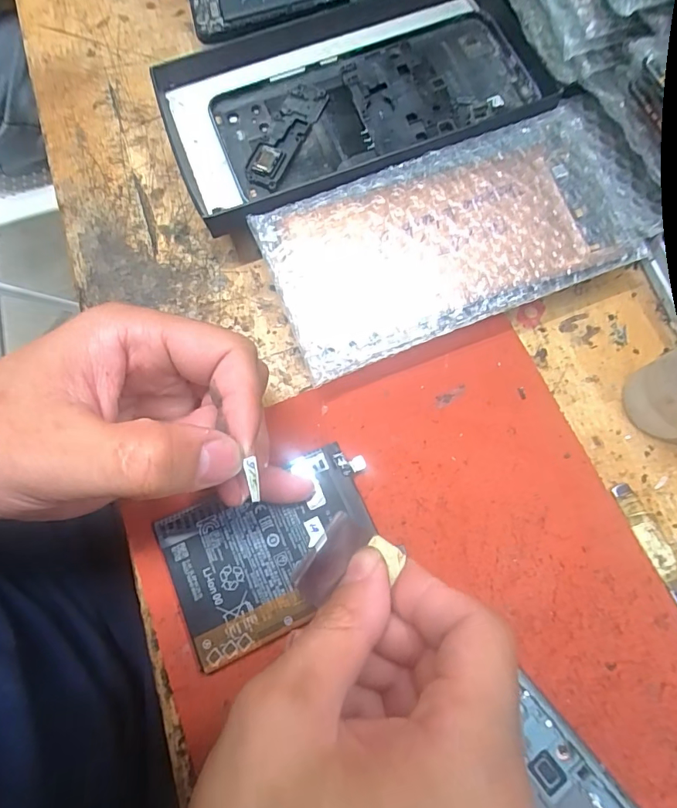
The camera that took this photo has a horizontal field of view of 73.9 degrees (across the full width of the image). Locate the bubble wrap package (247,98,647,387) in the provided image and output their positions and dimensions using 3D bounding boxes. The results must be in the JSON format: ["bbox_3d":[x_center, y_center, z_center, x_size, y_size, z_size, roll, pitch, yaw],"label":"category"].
[{"bbox_3d":[0.056,-0.077,0.221,0.174,0.030,0.084,-20,75,-5],"label":"bubble wrap package"}]

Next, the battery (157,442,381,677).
[{"bbox_3d":[-0.027,0.063,0.194,0.089,0.006,0.063,-24,75,-6],"label":"battery"}]

